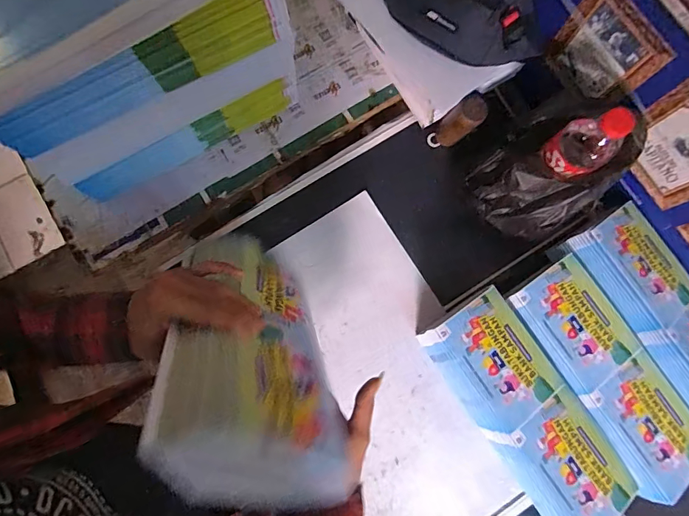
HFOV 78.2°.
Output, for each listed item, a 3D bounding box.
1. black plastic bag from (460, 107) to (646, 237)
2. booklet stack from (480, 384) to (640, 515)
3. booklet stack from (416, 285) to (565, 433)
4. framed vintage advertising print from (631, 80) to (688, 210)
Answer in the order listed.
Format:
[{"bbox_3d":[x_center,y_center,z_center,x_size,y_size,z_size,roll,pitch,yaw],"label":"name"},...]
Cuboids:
[{"bbox_3d":[0.267,-0.109,0.549,0.174,0.190,0.137,-21,81,-5],"label":"black plastic bag"},{"bbox_3d":[0.279,0.260,0.547,0.115,0.096,0.151,-34,82,-7],"label":"booklet stack"},{"bbox_3d":[0.193,0.135,0.571,0.116,0.085,0.153,-34,82,-7],"label":"booklet stack"},{"bbox_3d":[0.395,-0.126,0.503,0.011,0.133,0.120,-30,82,-6],"label":"framed vintage advertising print"}]

